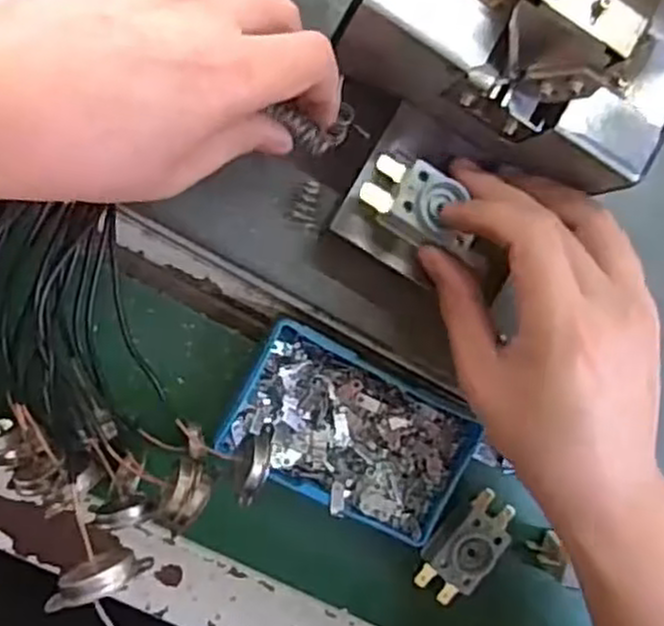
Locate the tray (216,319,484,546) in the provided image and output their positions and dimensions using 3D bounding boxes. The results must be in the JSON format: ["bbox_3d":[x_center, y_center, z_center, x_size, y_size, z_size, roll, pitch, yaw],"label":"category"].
[{"bbox_3d":[0.009,0.058,0.373,0.114,0.021,0.068,29,88,-11],"label":"tray"}]

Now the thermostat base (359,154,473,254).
[{"bbox_3d":[0.038,-0.045,0.321,0.048,0.018,0.030,27,90,-10],"label":"thermostat base"}]

